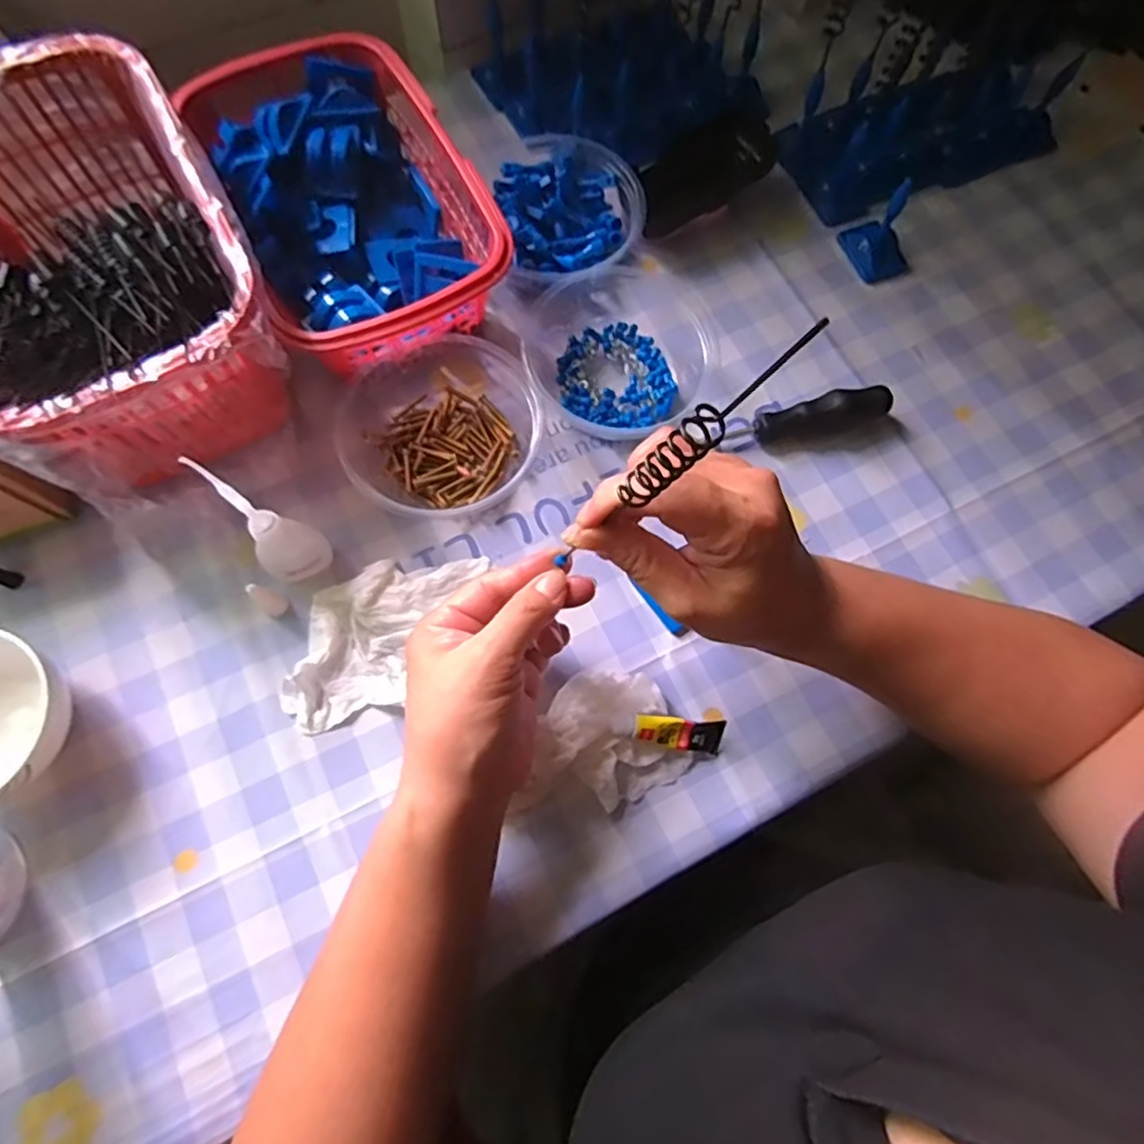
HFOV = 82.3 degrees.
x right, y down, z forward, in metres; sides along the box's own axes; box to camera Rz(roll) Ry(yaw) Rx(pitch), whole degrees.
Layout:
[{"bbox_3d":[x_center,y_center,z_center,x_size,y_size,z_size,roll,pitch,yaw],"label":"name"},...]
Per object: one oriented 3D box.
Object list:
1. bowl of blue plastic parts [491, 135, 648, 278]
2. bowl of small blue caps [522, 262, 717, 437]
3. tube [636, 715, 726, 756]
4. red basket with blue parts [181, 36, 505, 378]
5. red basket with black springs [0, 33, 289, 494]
[{"bbox_3d":[-0.004,-0.246,0.449,0.094,0.042,0.097,1,73,-2],"label":"bowl of blue plastic parts"},{"bbox_3d":[0.037,-0.152,0.428,0.127,0.030,0.119,1,73,-2],"label":"bowl of small blue caps"},{"bbox_3d":[0.059,0.088,0.357,0.056,0.014,0.017,14,72,-22],"label":"tube"},{"bbox_3d":[-0.135,-0.223,0.417,0.141,0.070,0.202,-25,76,-9],"label":"red basket with blue parts"},{"bbox_3d":[-0.263,-0.163,0.376,0.155,0.110,0.226,-27,76,-10],"label":"red basket with black springs"}]

